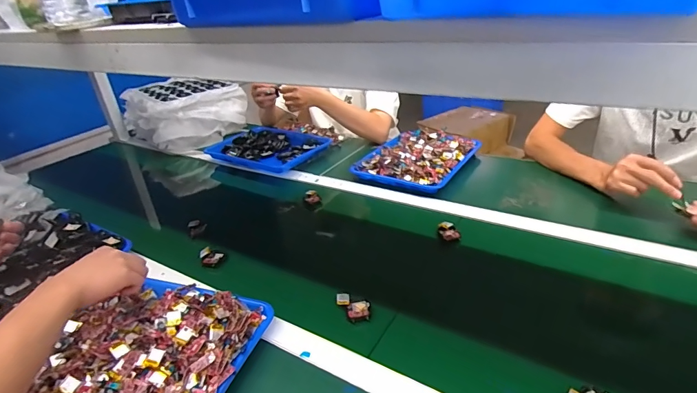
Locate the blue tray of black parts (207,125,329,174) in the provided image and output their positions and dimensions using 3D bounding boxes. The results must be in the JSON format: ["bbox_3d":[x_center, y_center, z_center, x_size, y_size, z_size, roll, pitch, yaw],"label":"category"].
[{"bbox_3d":[-0.252,-0.151,1.186,0.344,0.039,0.235,13,34,33],"label":"blue tray of black parts"}]

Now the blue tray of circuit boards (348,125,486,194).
[{"bbox_3d":[0.184,-0.105,1.025,0.239,0.043,0.298,13,34,33],"label":"blue tray of circuit boards"}]

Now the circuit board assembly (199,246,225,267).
[{"bbox_3d":[-0.264,0.116,0.759,0.043,0.021,0.045,-19,30,-21],"label":"circuit board assembly"}]

